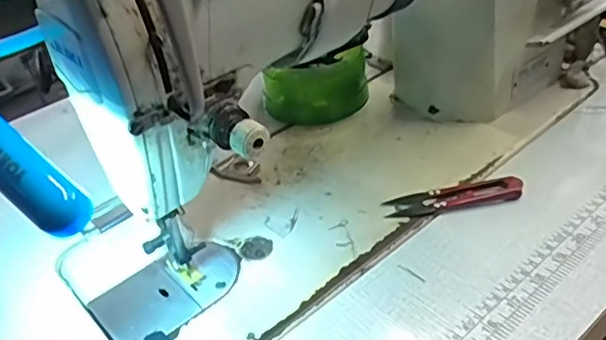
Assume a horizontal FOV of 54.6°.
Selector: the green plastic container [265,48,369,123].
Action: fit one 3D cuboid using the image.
[{"bbox_3d":[0.016,-0.076,0.550,0.095,0.050,0.056,-14,37,-10],"label":"green plastic container"}]

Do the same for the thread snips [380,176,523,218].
[{"bbox_3d":[0.113,0.019,0.438,0.099,0.013,0.025,-8,36,-2],"label":"thread snips"}]

